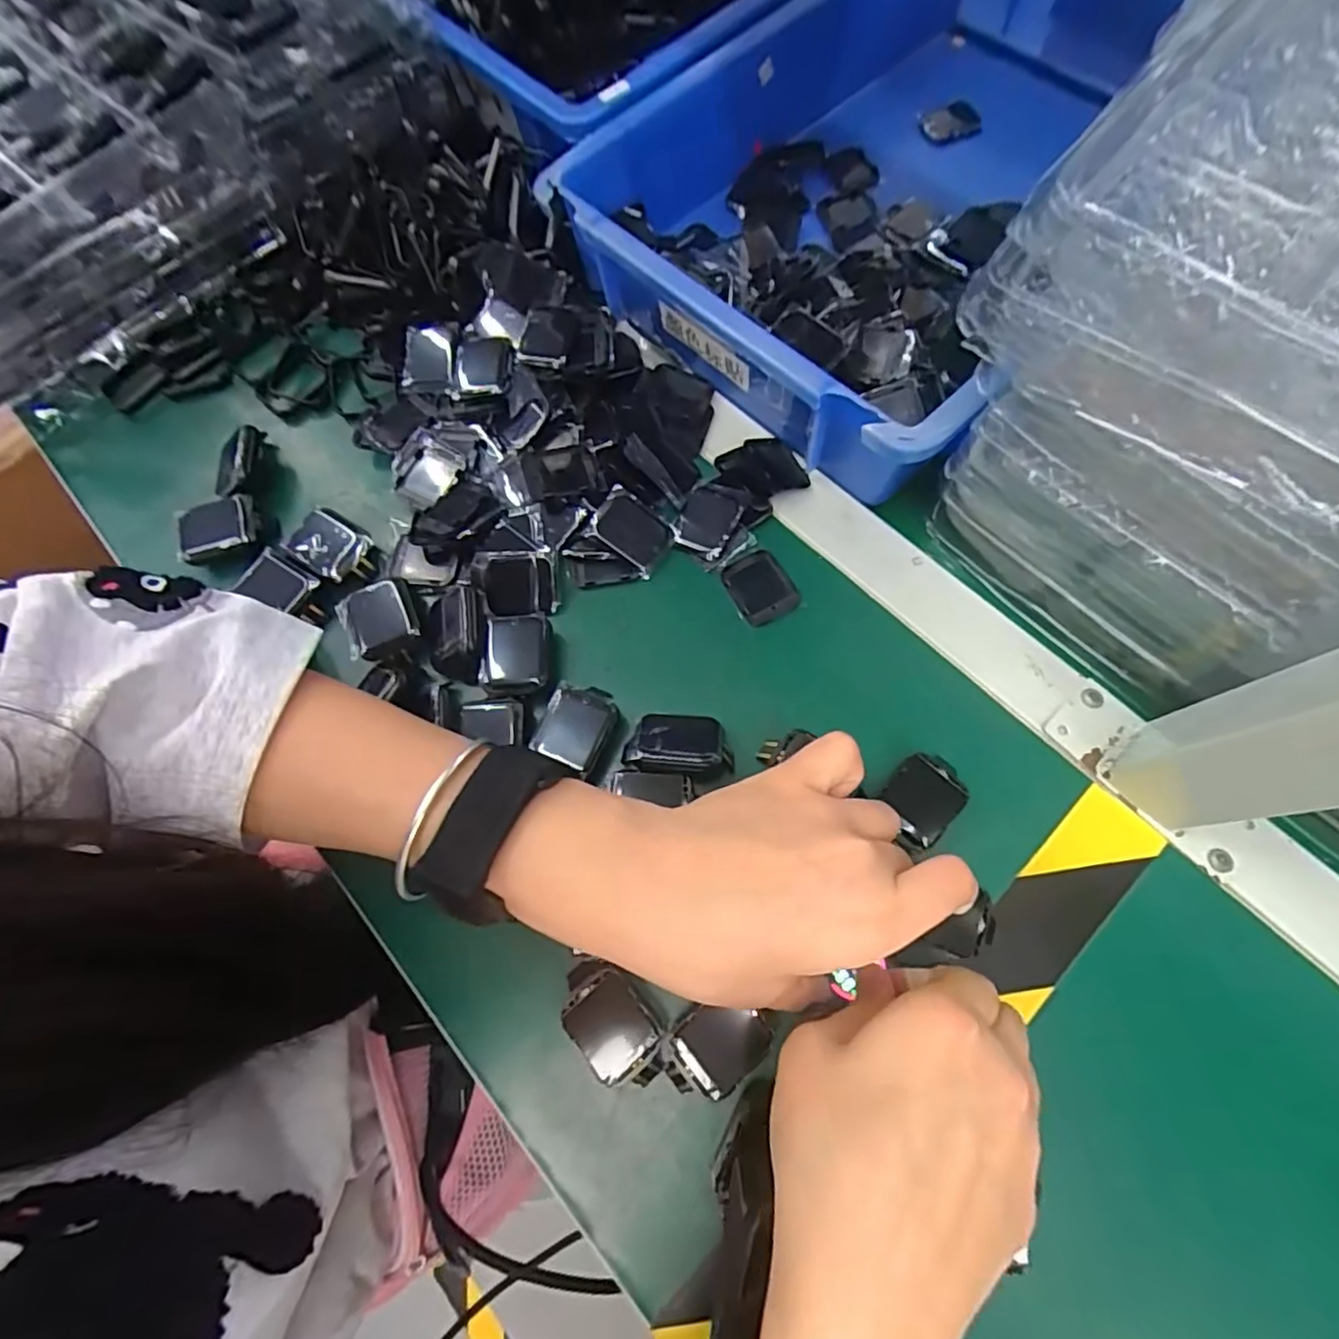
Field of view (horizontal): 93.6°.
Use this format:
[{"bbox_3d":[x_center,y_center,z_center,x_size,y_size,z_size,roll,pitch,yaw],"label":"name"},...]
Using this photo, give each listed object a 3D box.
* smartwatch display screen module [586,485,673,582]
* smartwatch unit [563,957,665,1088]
[{"bbox_3d":[-0.021,-0.078,0.353,0.043,0.008,0.033,37,84,-6],"label":"smartwatch display screen module"},{"bbox_3d":[-0.025,0.154,0.273,0.032,0.015,0.054,-39,73,-11],"label":"smartwatch unit"}]

